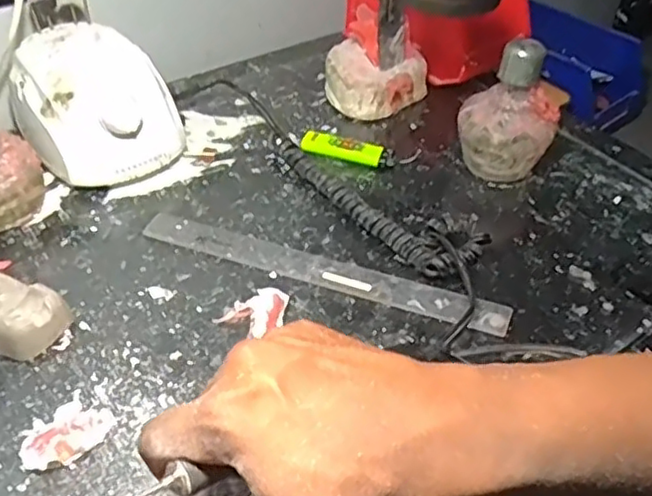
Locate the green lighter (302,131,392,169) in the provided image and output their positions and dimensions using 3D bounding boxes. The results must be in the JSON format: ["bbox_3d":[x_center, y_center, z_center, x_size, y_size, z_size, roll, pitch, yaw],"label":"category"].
[{"bbox_3d":[0.017,-0.083,0.562,0.077,0.014,0.020,12,44,9],"label":"green lighter"}]

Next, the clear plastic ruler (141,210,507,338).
[{"bbox_3d":[-0.004,0.015,0.461,0.263,0.004,0.027,16,45,13],"label":"clear plastic ruler"}]

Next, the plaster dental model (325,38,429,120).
[{"bbox_3d":[0.046,-0.156,0.622,0.091,0.042,0.074,12,44,9],"label":"plaster dental model"}]

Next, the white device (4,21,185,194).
[{"bbox_3d":[-0.191,-0.115,0.533,0.105,0.082,0.140,-29,52,-29],"label":"white device"}]

